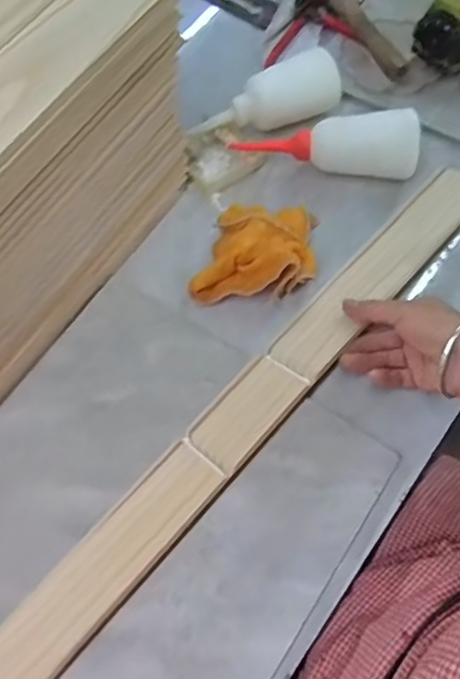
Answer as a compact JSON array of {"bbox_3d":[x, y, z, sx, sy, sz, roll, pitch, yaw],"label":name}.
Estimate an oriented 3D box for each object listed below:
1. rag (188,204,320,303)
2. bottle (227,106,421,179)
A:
[{"bbox_3d":[0.023,-0.086,0.525,0.115,0.044,0.101,1,65,4],"label":"rag"},{"bbox_3d":[0.095,-0.192,0.557,0.171,0.052,0.060,8,66,7],"label":"bottle"}]

